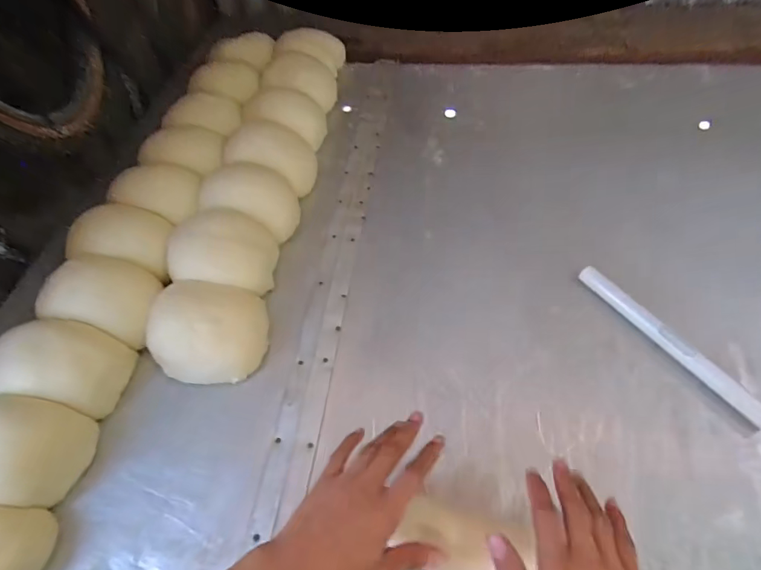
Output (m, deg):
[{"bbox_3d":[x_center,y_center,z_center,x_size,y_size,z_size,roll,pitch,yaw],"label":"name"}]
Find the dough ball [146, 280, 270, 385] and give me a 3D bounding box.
[{"bbox_3d":[-0.203,0.052,0.539,0.126,0.058,0.118,-2,55,3],"label":"dough ball"}]

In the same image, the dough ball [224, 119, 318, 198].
[{"bbox_3d":[-0.165,-0.196,0.704,0.141,0.057,0.103,14,58,13],"label":"dough ball"}]

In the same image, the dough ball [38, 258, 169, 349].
[{"bbox_3d":[-0.337,0.014,0.549,0.123,0.056,0.093,3,56,6],"label":"dough ball"}]

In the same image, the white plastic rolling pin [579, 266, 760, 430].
[{"bbox_3d":[0.324,0.063,0.522,0.023,0.015,0.236,-30,59,-16],"label":"white plastic rolling pin"}]

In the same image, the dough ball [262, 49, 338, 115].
[{"bbox_3d":[-0.143,-0.360,0.830,0.117,0.071,0.123,-2,55,3],"label":"dough ball"}]

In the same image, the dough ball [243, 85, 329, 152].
[{"bbox_3d":[-0.157,-0.285,0.768,0.134,0.061,0.101,11,57,12],"label":"dough ball"}]

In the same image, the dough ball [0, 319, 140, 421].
[{"bbox_3d":[-0.357,0.085,0.506,0.136,0.079,0.089,6,56,8],"label":"dough ball"}]

